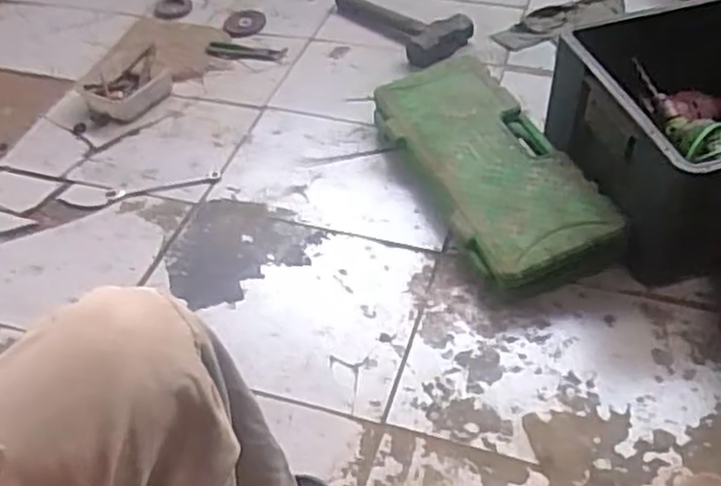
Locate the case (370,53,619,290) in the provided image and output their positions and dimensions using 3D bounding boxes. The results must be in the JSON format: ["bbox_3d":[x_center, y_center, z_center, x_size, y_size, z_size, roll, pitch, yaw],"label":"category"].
[{"bbox_3d":[0.188,-0.130,1.174,0.194,0.093,0.488,-17,47,-13],"label":"case"}]

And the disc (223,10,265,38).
[{"bbox_3d":[-0.251,-0.476,1.604,0.088,0.007,0.113,-6,46,-2],"label":"disc"}]

